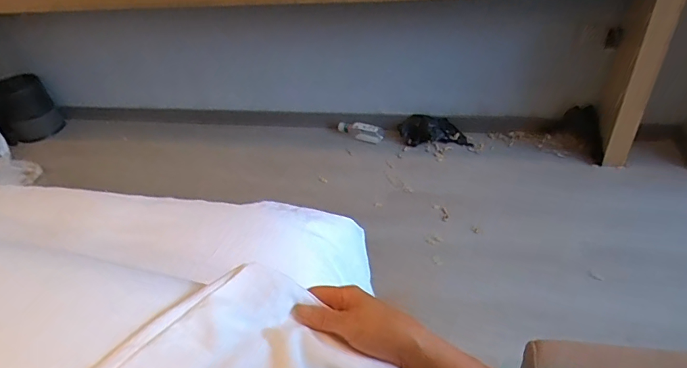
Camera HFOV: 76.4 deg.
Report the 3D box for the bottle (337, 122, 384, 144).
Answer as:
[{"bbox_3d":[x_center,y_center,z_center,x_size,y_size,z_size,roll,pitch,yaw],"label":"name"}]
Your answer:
[{"bbox_3d":[0.069,-0.231,1.854,0.220,0.053,0.069,20,47,29],"label":"bottle"}]

